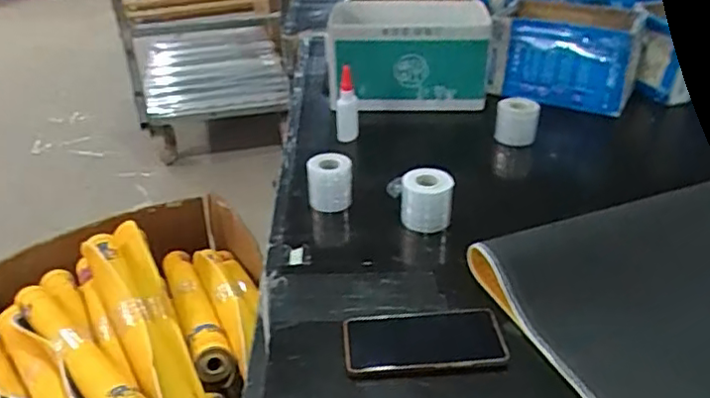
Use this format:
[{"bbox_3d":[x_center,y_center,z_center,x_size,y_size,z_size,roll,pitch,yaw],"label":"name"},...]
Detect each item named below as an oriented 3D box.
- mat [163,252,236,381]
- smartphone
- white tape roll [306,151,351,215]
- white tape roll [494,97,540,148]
[{"bbox_3d":[-0.309,0.191,1.140,0.064,0.070,0.508,-13,18,-20],"label":"mat"},{"bbox_3d":[0.074,0.150,0.657,0.168,0.011,0.087,-1,32,-2],"label":"smartphone"},{"bbox_3d":[-0.037,-0.027,0.882,0.061,0.069,0.061,0,32,0],"label":"white tape roll"},{"bbox_3d":[0.281,-0.137,1.061,0.070,0.076,0.061,10,34,14],"label":"white tape roll"}]

